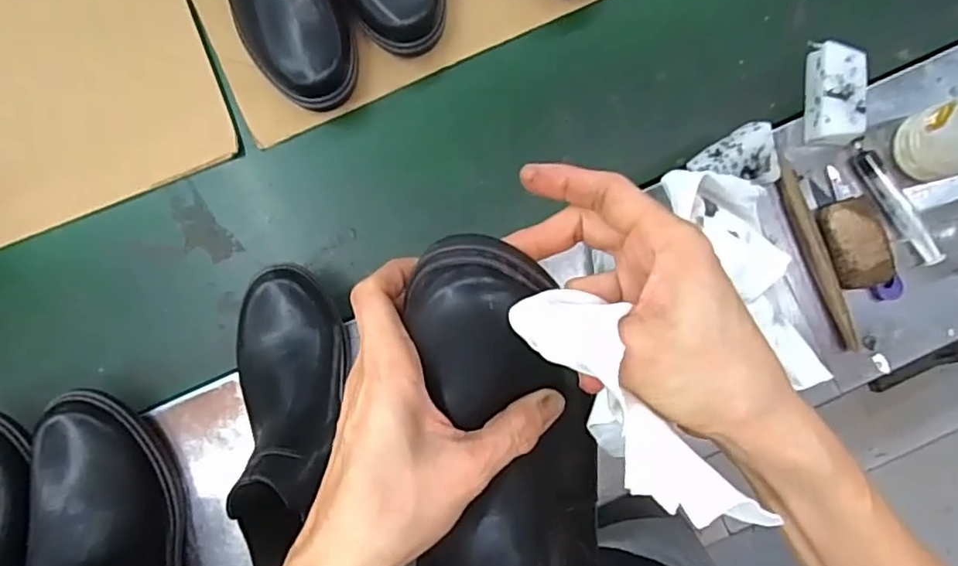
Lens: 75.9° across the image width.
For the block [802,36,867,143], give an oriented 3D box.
[{"bbox_3d":[0.297,-0.158,0.512,0.038,0.025,0.084,1,86,0],"label":"block"}]

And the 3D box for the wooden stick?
[{"bbox_3d":[0.288,-0.021,0.519,0.017,0.013,0.159,-23,84,30],"label":"wooden stick"}]

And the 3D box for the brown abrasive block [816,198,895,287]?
[{"bbox_3d":[0.314,-0.033,0.512,0.045,0.021,0.073,-17,86,-1],"label":"brown abrasive block"}]

